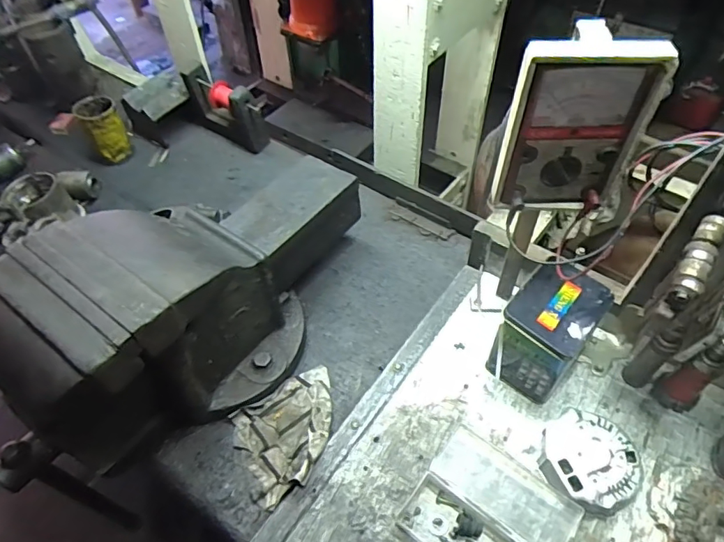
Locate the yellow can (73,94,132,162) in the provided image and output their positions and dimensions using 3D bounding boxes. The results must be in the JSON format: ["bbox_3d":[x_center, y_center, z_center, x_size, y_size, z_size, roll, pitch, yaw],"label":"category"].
[{"bbox_3d":[-0.505,-0.277,0.984,0.073,0.106,0.085,-27,56,-18],"label":"yellow can"}]

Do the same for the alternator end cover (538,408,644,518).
[{"bbox_3d":[0.272,0.222,0.588,0.107,0.031,0.111,-2,52,0],"label":"alternator end cover"}]

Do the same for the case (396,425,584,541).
[{"bbox_3d":[0.145,0.277,0.570,0.161,0.027,0.144,33,60,24],"label":"case"}]

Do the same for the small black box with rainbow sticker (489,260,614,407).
[{"bbox_3d":[0.235,0.083,0.644,0.095,0.142,0.139,32,60,23],"label":"small black box with rainbow sticker"}]

